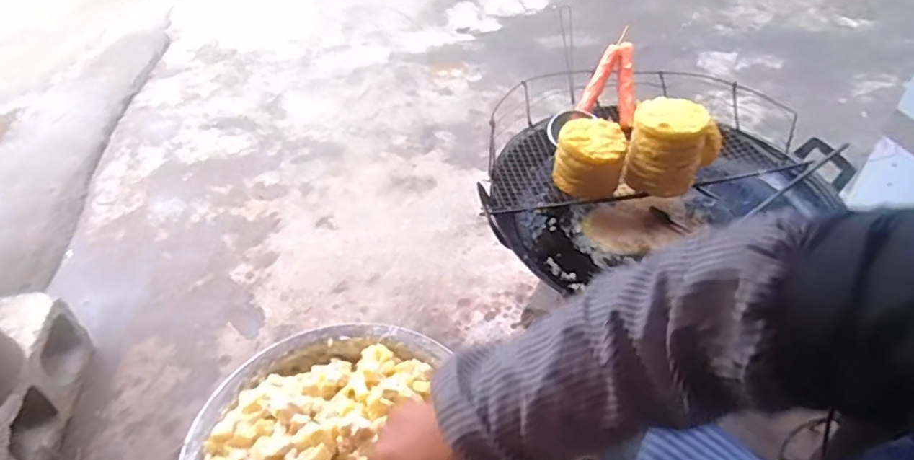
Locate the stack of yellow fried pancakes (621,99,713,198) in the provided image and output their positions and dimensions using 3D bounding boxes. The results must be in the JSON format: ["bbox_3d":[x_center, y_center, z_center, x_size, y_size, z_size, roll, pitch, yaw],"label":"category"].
[{"bbox_3d":[0.329,-0.132,0.915,0.111,0.118,0.100,15,41,15],"label":"stack of yellow fried pancakes"}]

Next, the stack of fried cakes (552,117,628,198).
[{"bbox_3d":[0.213,-0.114,0.921,0.109,0.085,0.101,11,40,11],"label":"stack of fried cakes"}]

